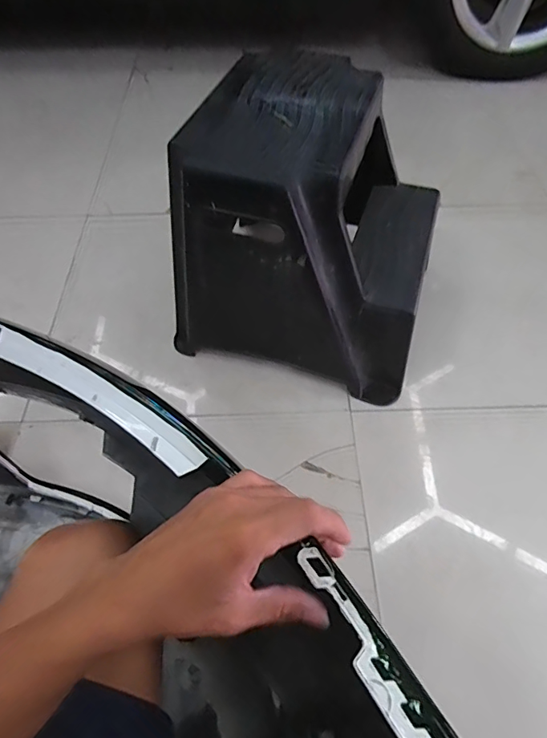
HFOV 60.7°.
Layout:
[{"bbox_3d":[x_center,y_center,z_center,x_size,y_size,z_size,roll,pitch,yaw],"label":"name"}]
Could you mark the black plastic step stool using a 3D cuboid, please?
[{"bbox_3d":[0.079,-0.251,0.848,0.430,0.401,0.390,15,57,11],"label":"black plastic step stool"}]

